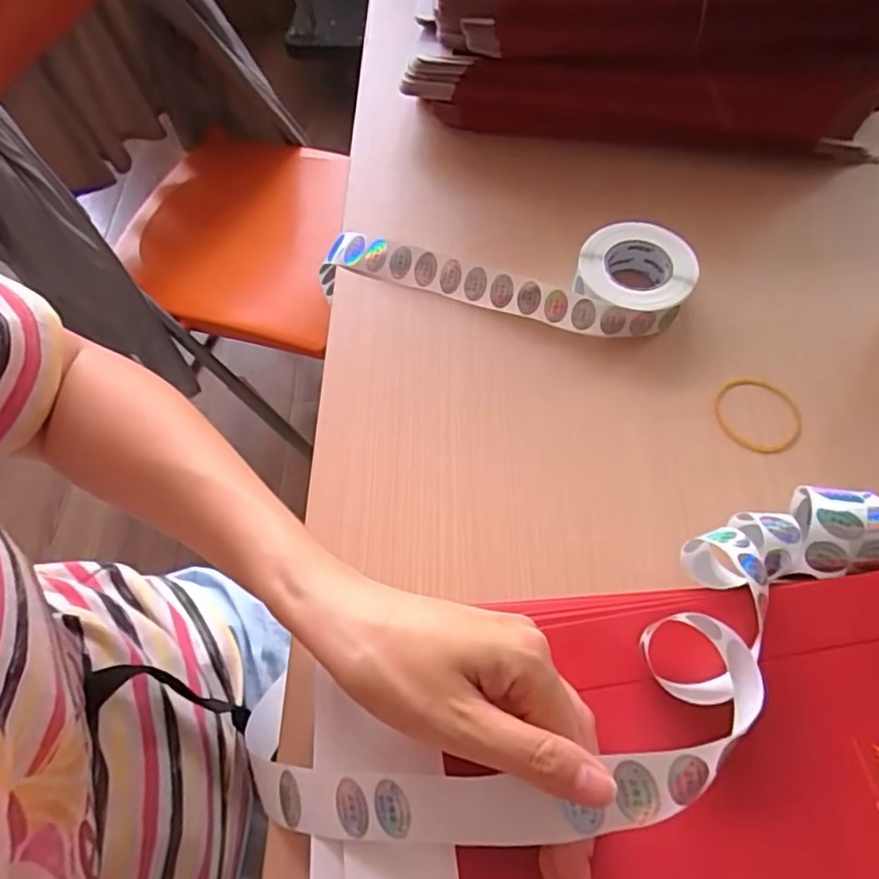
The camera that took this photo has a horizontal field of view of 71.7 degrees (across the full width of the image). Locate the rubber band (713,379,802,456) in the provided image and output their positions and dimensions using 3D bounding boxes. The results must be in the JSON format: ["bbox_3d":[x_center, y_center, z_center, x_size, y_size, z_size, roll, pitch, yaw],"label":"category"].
[{"bbox_3d":[0.195,-0.014,0.370,0.046,0.009,0.052,-28,60,0],"label":"rubber band"}]

